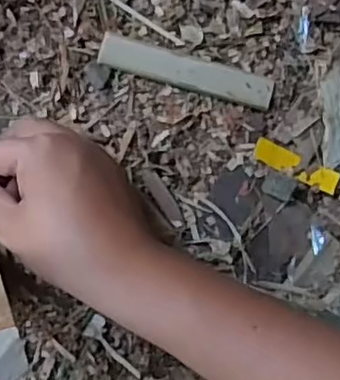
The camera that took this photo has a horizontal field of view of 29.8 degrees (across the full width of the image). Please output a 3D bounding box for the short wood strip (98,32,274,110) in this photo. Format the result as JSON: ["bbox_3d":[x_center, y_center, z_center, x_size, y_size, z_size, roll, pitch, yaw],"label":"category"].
[{"bbox_3d":[0.012,-0.084,0.454,0.124,0.008,0.022,15,83,-7],"label":"short wood strip"}]

